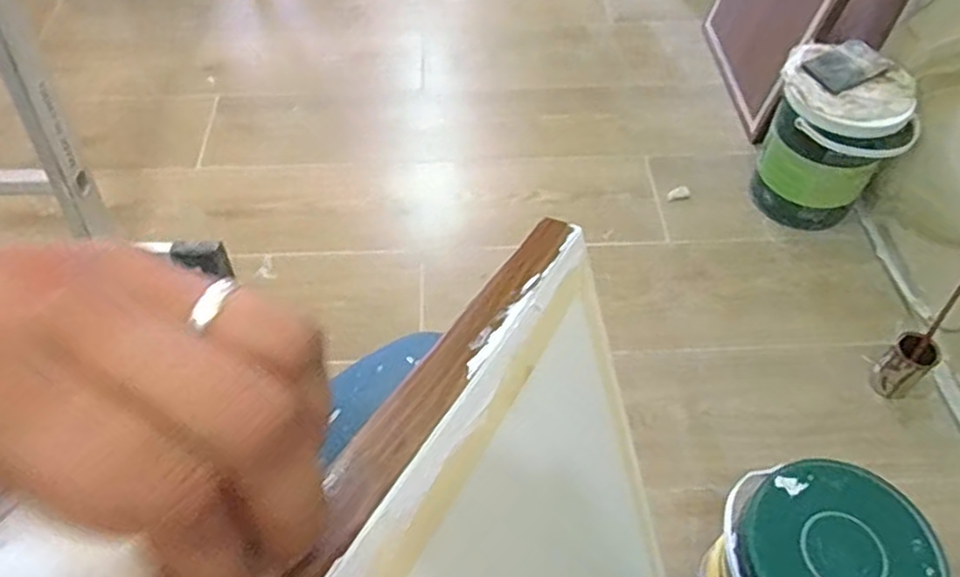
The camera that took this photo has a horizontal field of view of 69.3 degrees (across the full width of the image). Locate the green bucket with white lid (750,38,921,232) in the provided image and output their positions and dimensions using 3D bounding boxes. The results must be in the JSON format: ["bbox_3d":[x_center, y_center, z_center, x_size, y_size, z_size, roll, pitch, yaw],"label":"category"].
[{"bbox_3d":[0.535,-0.226,1.080,0.179,0.242,0.171,0,53,0],"label":"green bucket with white lid"}]

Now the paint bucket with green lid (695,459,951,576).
[{"bbox_3d":[0.319,0.290,0.700,0.162,0.204,0.173,0,53,0],"label":"paint bucket with green lid"}]

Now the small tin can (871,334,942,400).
[{"bbox_3d":[0.555,0.105,0.917,0.049,0.101,0.052,0,53,0],"label":"small tin can"}]

